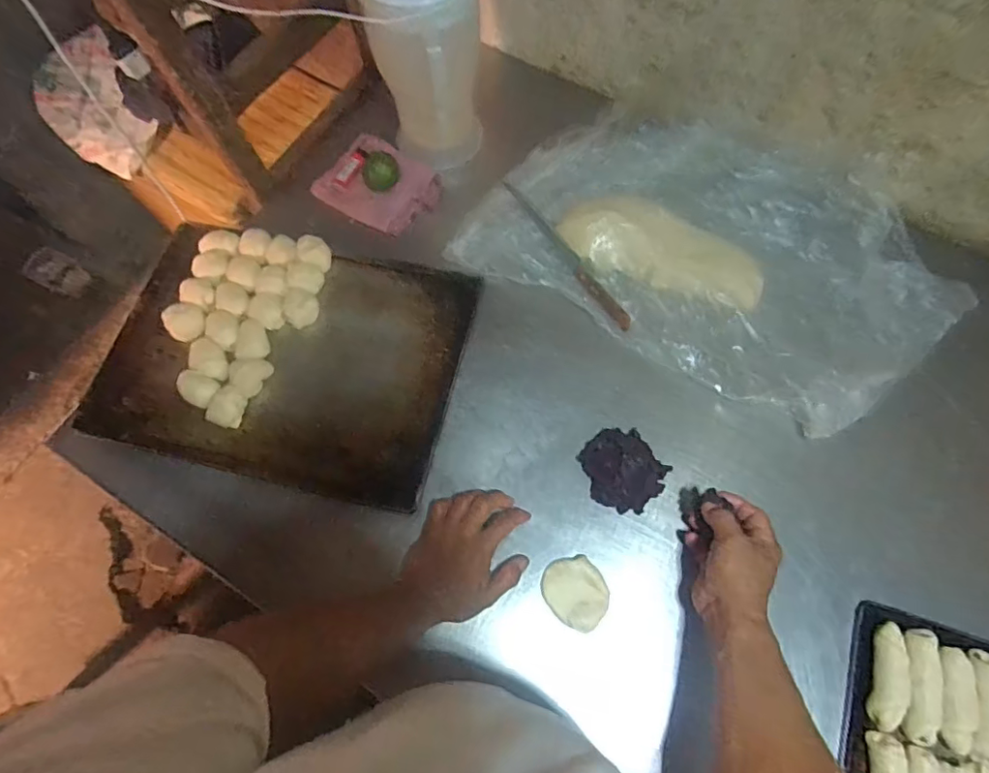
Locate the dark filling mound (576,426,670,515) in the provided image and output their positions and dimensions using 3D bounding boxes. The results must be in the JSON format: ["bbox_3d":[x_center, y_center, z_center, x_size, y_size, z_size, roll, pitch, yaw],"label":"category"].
[{"bbox_3d":[0.150,0.097,0.648,0.084,0.018,0.096,-31,71,-10],"label":"dark filling mound"}]

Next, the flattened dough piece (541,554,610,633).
[{"bbox_3d":[0.090,0.223,0.598,0.065,0.015,0.075,-38,63,-13],"label":"flattened dough piece"}]

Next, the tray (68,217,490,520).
[{"bbox_3d":[-0.279,-0.047,0.721,0.463,0.032,0.325,12,70,7],"label":"tray"}]

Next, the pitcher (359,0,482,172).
[{"bbox_3d":[-0.084,-0.421,0.717,0.138,0.258,0.118,-10,69,-2],"label":"pitcher"}]

